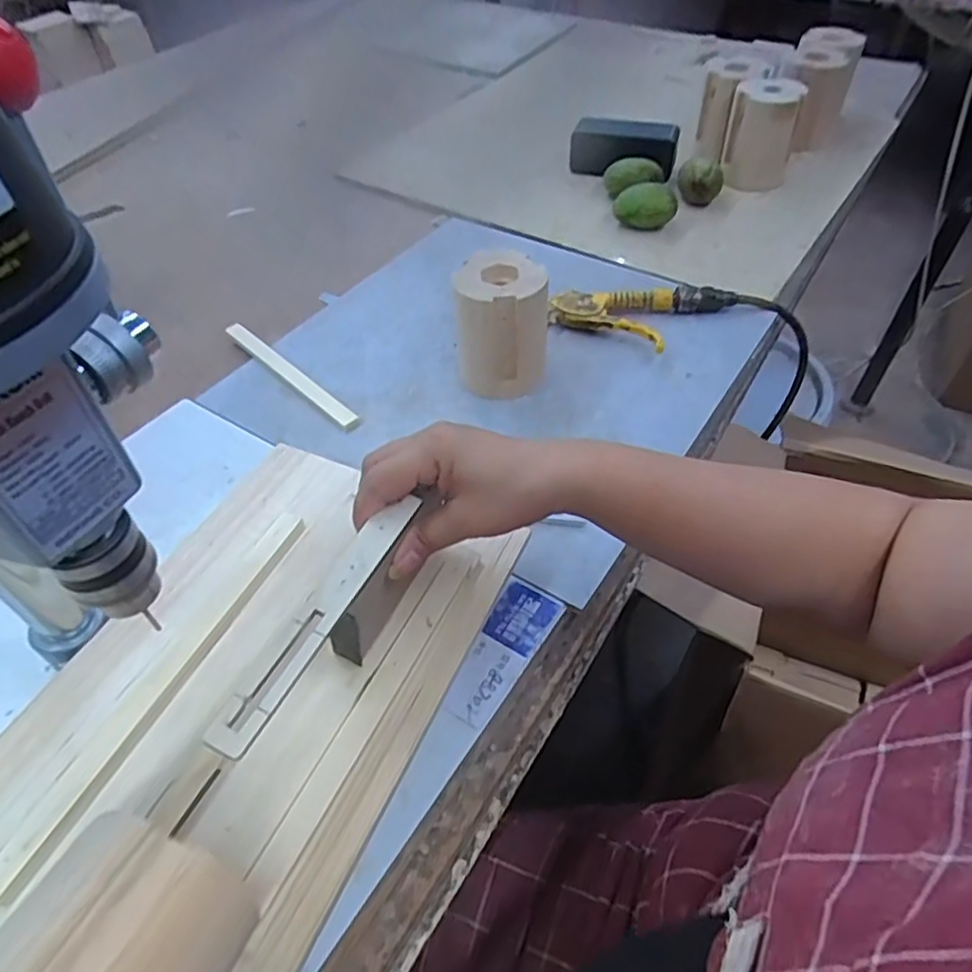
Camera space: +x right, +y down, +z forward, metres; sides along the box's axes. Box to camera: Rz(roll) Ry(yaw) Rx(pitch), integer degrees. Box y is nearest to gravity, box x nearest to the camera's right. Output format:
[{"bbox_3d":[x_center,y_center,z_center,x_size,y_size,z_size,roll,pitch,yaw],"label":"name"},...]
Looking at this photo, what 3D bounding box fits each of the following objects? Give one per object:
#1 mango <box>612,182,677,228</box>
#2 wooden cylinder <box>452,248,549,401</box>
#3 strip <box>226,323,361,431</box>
[{"bbox_3d":[0.184,-0.320,0.758,0.069,0.048,0.047,6,48,7],"label":"mango"},{"bbox_3d":[0.014,-0.137,0.569,0.077,0.103,0.072,1,47,3],"label":"wooden cylinder"},{"bbox_3d":[-0.185,-0.107,0.611,0.200,0.011,0.018,35,57,29],"label":"strip"}]

